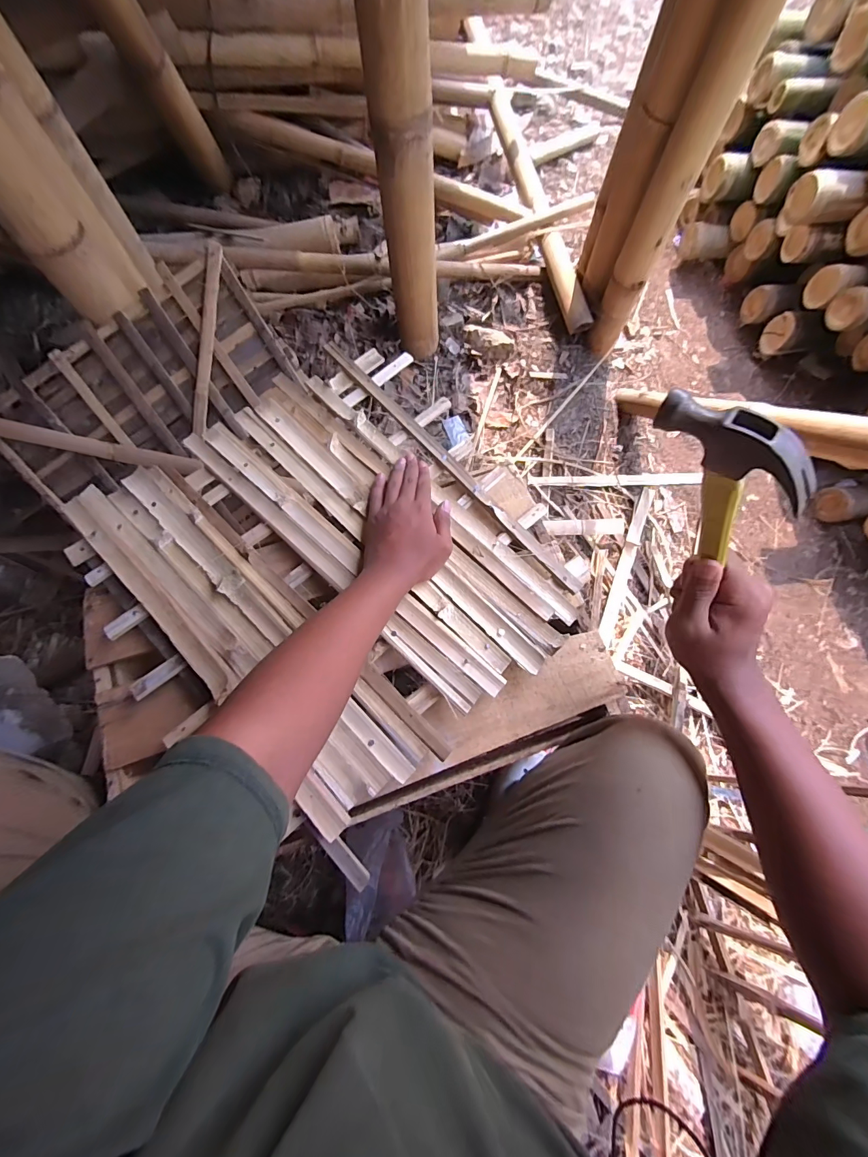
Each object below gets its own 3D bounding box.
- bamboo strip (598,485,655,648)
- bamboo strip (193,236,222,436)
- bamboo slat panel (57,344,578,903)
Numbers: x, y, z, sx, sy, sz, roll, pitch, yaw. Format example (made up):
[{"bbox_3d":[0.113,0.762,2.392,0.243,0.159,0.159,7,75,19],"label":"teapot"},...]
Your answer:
[{"bbox_3d":[0.434,-0.039,0.917,0.033,0.013,0.391,22,72,7],"label":"bamboo strip"},{"bbox_3d":[-0.397,-0.412,0.716,0.024,0.019,0.312,12,100,4],"label":"bamboo strip"},{"bbox_3d":[-0.116,-0.032,0.520,0.454,0.049,0.536,-43,76,-14],"label":"bamboo slat panel"}]

